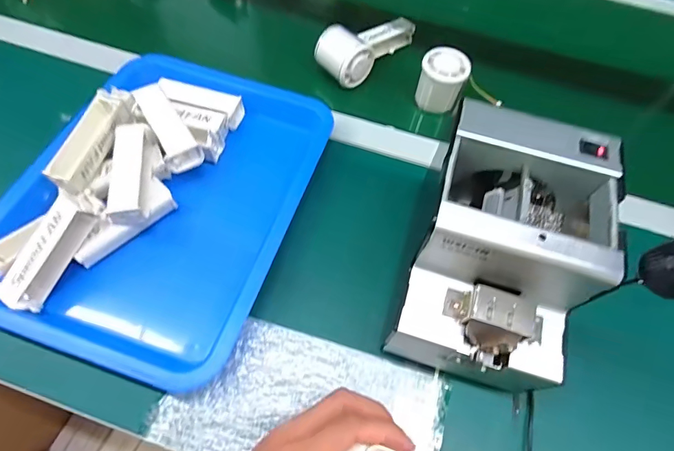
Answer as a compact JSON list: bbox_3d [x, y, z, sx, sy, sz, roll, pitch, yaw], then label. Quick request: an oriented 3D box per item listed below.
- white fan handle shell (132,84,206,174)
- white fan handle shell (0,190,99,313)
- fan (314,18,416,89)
[{"bbox_3d":[-0.176,-0.103,0.410,0.035,0.021,0.103,-29,68,-17],"label":"white fan handle shell"},{"bbox_3d":[-0.248,0.023,0.342,0.032,0.028,0.097,31,88,12],"label":"white fan handle shell"},{"bbox_3d":[0.049,-0.243,0.526,0.158,0.054,0.058,-32,69,-18],"label":"fan"}]

